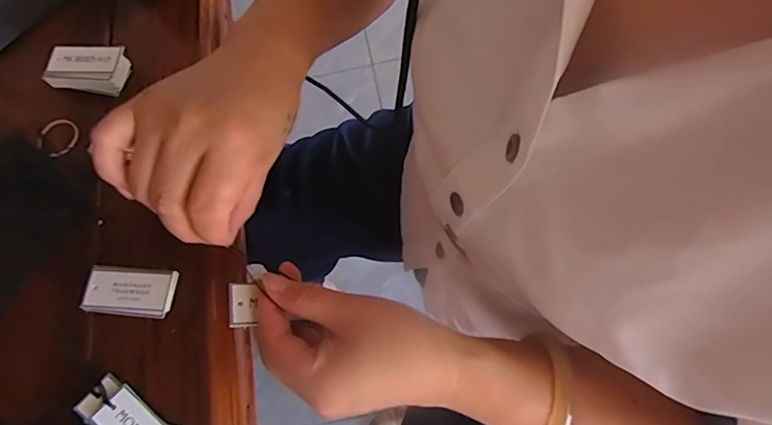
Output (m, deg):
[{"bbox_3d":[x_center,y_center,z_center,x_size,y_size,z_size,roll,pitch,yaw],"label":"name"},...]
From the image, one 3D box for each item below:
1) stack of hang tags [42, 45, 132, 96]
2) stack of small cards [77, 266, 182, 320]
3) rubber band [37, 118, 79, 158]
[{"bbox_3d":[-0.232,-0.112,0.390,0.056,0.022,0.029,4,69,7],"label":"stack of hang tags"},{"bbox_3d":[-0.166,0.051,0.327,0.059,0.014,0.030,4,69,7],"label":"stack of small cards"},{"bbox_3d":[-0.249,-0.058,0.381,0.034,0.004,0.030,30,74,15],"label":"rubber band"}]

